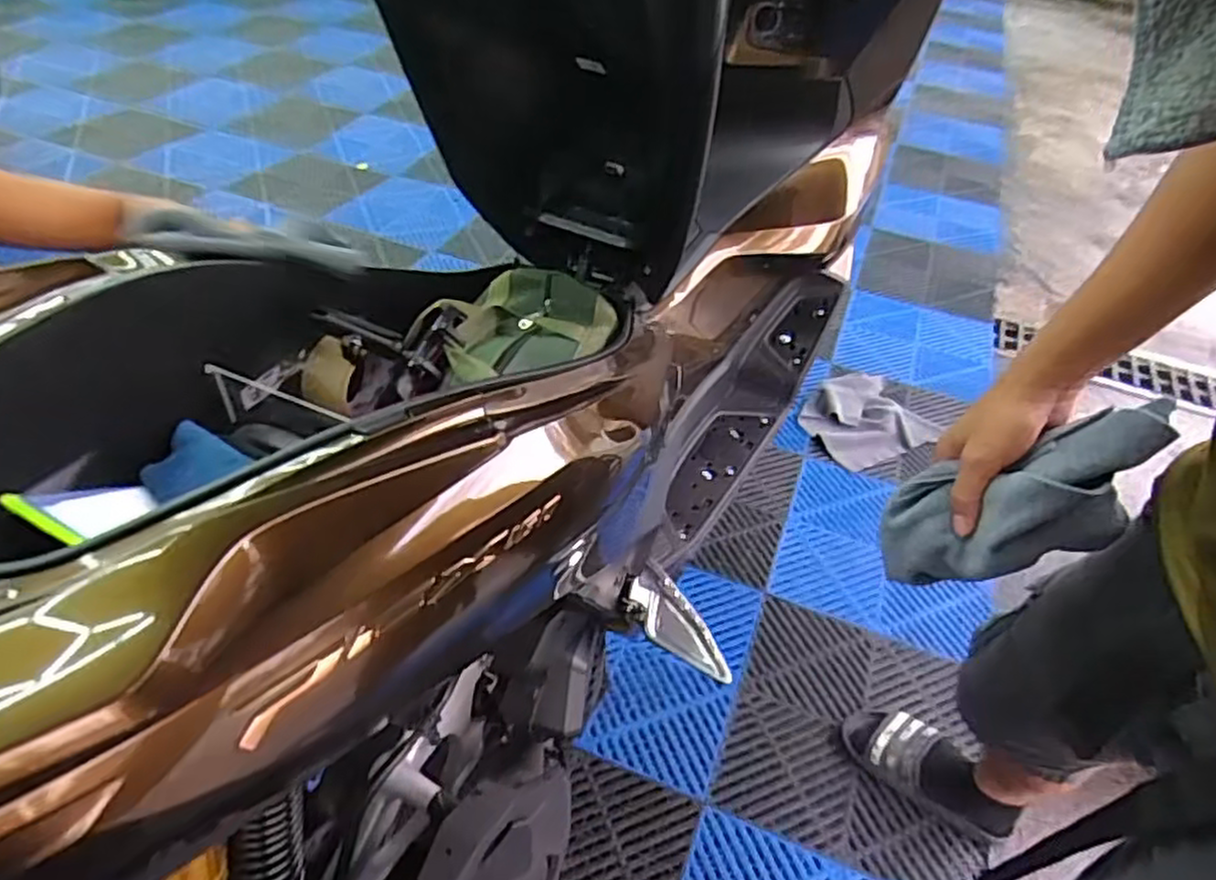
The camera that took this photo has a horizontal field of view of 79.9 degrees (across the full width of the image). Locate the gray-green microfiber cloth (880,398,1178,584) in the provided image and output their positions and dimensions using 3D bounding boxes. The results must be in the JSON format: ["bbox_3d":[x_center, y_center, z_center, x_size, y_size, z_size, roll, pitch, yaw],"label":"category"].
[{"bbox_3d":[0.298,0.048,0.526,0.071,0.207,0.077,36,37,-27],"label":"gray-green microfiber cloth"}]

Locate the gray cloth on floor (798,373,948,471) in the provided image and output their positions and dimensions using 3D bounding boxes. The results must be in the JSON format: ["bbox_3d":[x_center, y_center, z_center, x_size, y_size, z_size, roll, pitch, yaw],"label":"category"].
[{"bbox_3d":[0.599,-0.055,1.713,0.282,0.036,0.246,-20,49,-24],"label":"gray cloth on floor"}]

